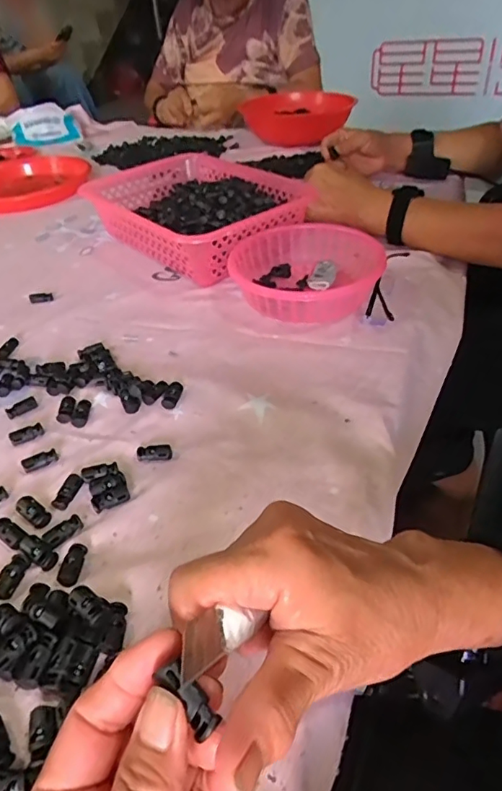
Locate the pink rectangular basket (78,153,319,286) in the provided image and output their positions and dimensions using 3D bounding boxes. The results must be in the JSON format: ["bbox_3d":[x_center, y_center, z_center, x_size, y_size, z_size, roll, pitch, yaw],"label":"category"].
[{"bbox_3d":[-0.081,-0.256,0.725,0.208,0.083,0.295,-31,48,-29],"label":"pink rectangular basket"}]

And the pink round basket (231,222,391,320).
[{"bbox_3d":[0.061,-0.141,0.597,0.168,0.053,0.167,-2,41,1],"label":"pink round basket"}]

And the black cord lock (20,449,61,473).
[{"bbox_3d":[-0.173,0.054,0.423,0.028,0.005,0.014,-24,45,-23],"label":"black cord lock"}]

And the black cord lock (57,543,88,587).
[{"bbox_3d":[-0.118,0.111,0.341,0.013,0.007,0.030,2,41,6],"label":"black cord lock"}]

